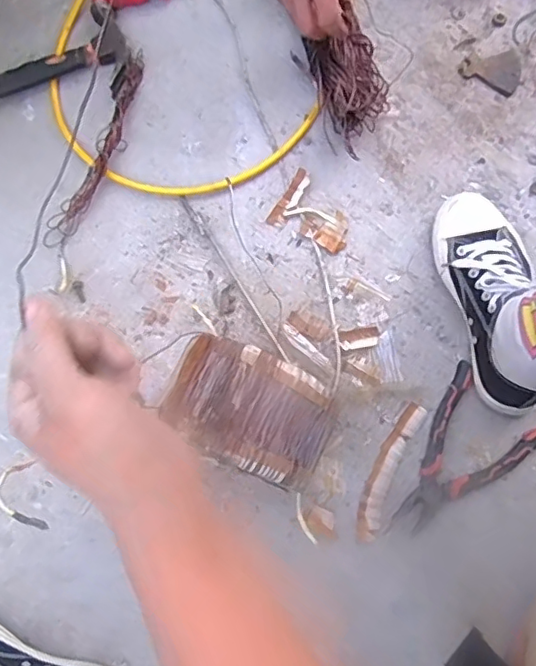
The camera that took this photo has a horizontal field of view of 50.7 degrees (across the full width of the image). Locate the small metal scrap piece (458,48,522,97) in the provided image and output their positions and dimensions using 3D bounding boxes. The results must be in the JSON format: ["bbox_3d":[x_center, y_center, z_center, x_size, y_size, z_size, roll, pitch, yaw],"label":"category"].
[{"bbox_3d":[0.296,-0.349,0.739,0.075,0.004,0.067,26,81,5],"label":"small metal scrap piece"}]

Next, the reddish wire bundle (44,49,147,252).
[{"bbox_3d":[-0.204,-0.231,0.697,0.039,0.031,0.271,22,80,4],"label":"reddish wire bundle"}]

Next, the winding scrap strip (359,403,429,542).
[{"bbox_3d":[0.133,0.150,0.625,0.031,0.013,0.157,24,81,5],"label":"winding scrap strip"}]

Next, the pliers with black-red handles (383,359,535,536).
[{"bbox_3d":[0.200,0.136,0.613,0.115,0.019,0.189,44,83,8],"label":"pliers with black-red handles"}]

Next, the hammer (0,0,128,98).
[{"bbox_3d":[-0.281,-0.361,0.723,0.189,0.029,0.092,-18,80,-3],"label":"hammer"}]

